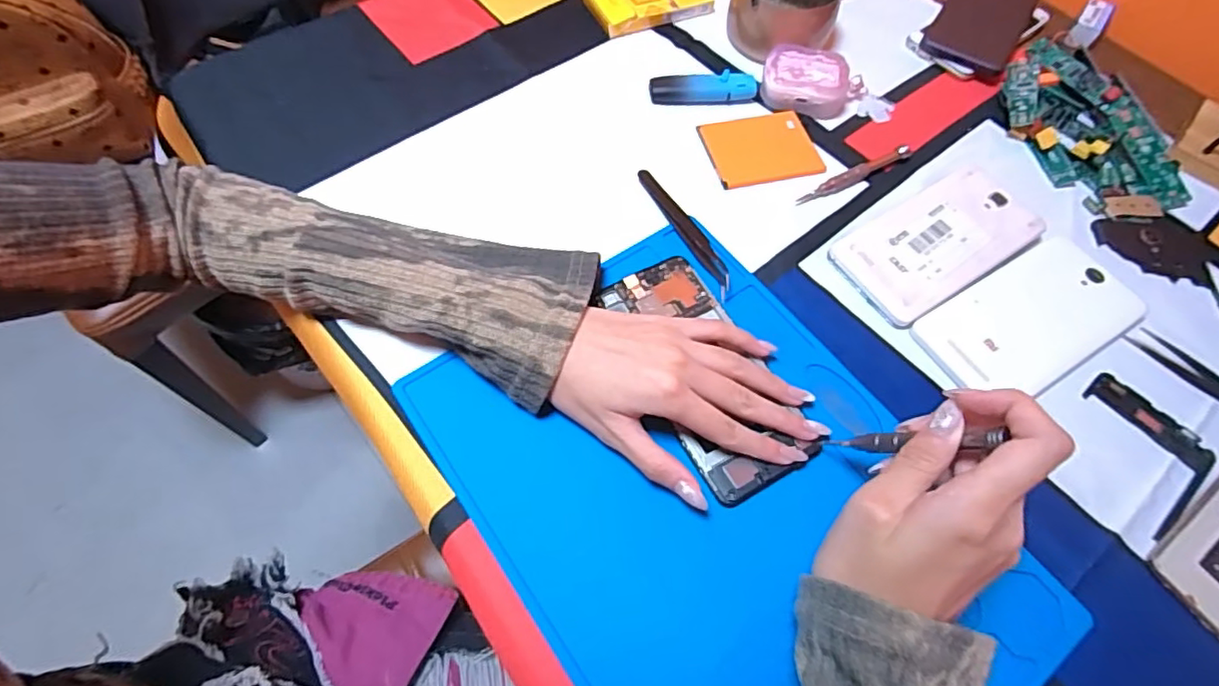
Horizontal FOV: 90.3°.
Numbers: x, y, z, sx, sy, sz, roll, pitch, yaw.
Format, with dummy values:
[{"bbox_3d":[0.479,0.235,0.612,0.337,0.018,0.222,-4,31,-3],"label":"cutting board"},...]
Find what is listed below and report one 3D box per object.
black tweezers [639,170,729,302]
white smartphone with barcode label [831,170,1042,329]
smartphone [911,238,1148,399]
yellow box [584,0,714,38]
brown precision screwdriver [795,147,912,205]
[{"bbox_3d":[0.052,-0.079,0.414,0.014,0.009,0.116,-22,65,-14],"label":"black tweezers"},{"bbox_3d":[0.223,-0.069,0.412,0.138,0.017,0.072,-29,67,-17],"label":"white smartphone with barcode label"},{"bbox_3d":[0.275,-0.015,0.391,0.145,0.010,0.074,-28,66,-17],"label":"smartphone"},{"bbox_3d":[0.032,-0.300,0.528,0.105,0.016,0.060,-21,65,-14],"label":"yellow box"},{"bbox_3d":[0.181,-0.123,0.444,0.105,0.009,0.010,-24,65,-15],"label":"brown precision screwdriver"}]

